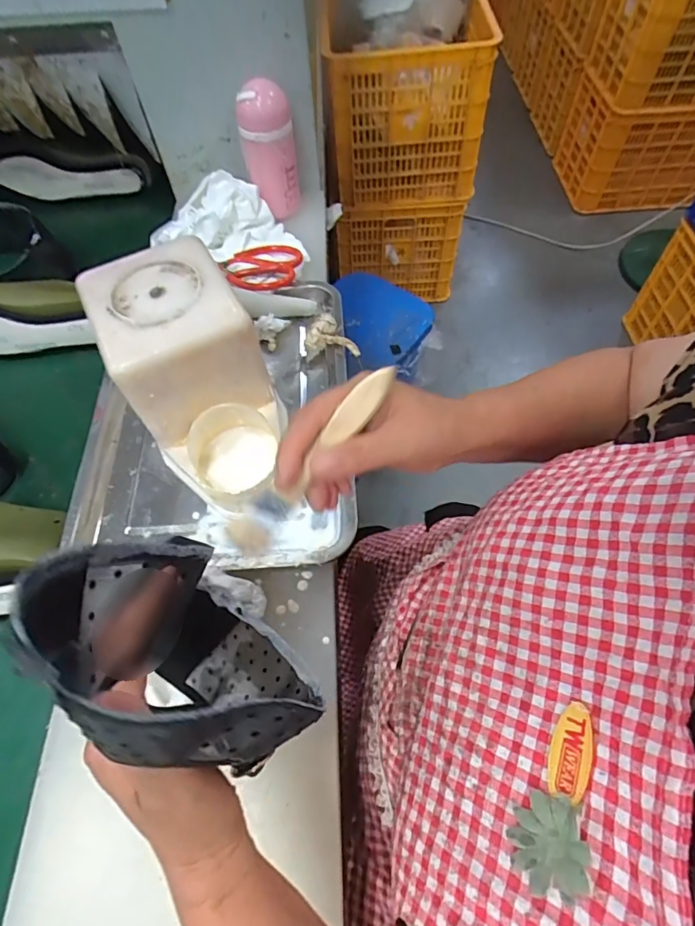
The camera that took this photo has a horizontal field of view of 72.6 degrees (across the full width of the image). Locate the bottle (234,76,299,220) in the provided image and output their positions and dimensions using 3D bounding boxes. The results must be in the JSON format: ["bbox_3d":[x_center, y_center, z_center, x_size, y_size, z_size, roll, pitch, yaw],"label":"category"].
[{"bbox_3d":[-0.111,-0.440,0.677,0.073,0.165,0.062,-8,62,-3],"label":"bottle"}]

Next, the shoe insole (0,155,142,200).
[{"bbox_3d":[-0.515,-0.514,0.856,0.266,0.073,0.019,1,62,2],"label":"shoe insole"}]

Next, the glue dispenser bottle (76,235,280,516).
[{"bbox_3d":[-0.148,-0.088,0.458,0.122,0.121,0.234,-25,64,-11],"label":"glue dispenser bottle"}]

